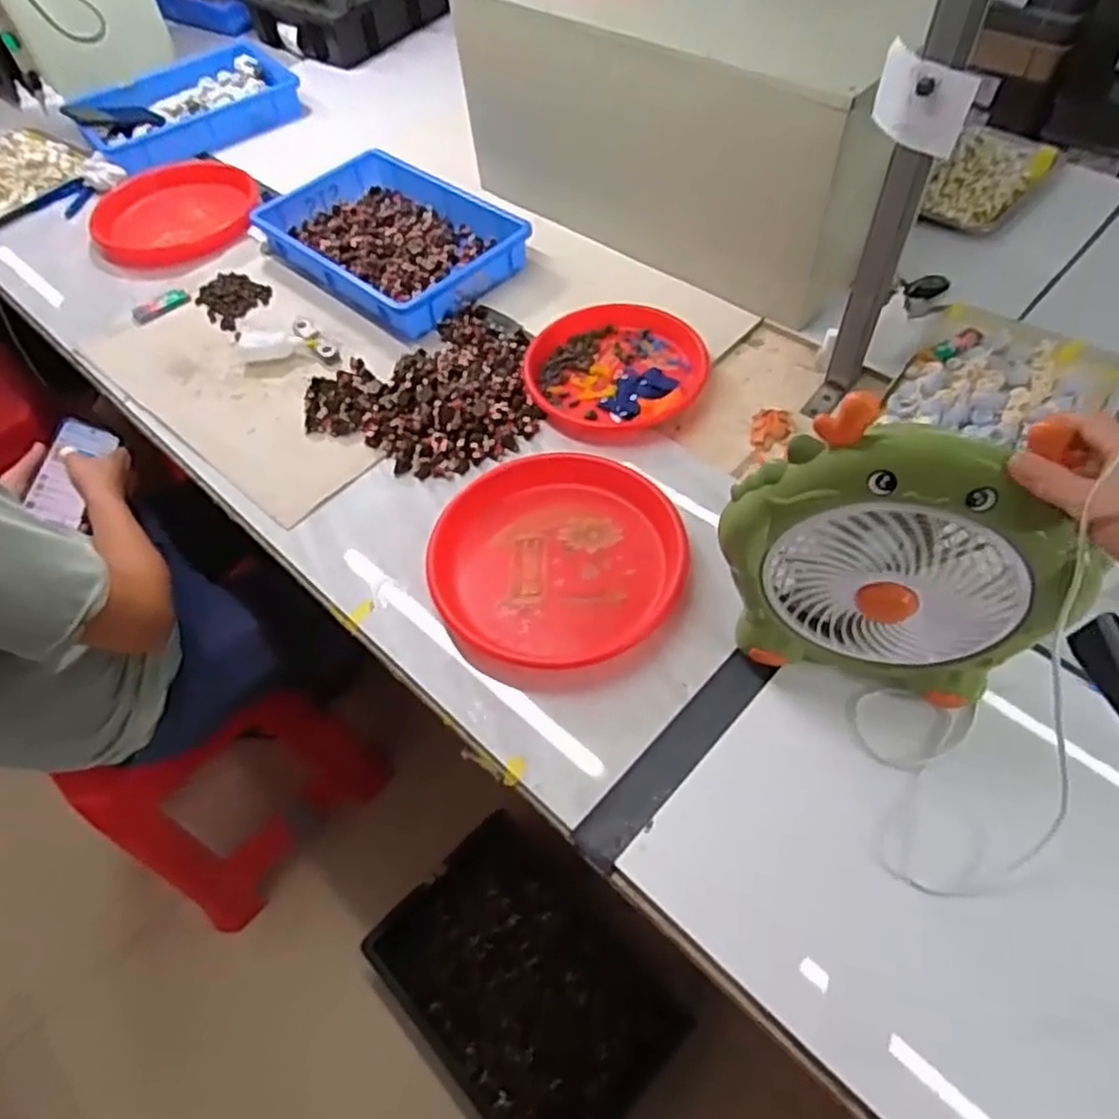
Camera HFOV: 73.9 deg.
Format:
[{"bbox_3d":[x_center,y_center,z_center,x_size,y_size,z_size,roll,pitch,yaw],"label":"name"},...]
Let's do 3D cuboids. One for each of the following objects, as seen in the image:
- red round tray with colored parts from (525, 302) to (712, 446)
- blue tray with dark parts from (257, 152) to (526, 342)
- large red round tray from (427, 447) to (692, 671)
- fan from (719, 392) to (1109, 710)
[{"bbox_3d":[0.064,-0.219,0.845,0.193,0.029,0.195,-2,55,3],"label":"red round tray with colored parts"},{"bbox_3d":[-0.242,-0.476,1.083,0.267,0.060,0.410,-38,60,-20],"label":"blue tray with dark parts"},{"bbox_3d":[-0.004,-0.009,0.714,0.226,0.025,0.234,-21,56,-10],"label":"large red round tray"},{"bbox_3d":[0.242,0.008,0.551,0.232,0.246,0.067,19,58,17],"label":"fan"}]

